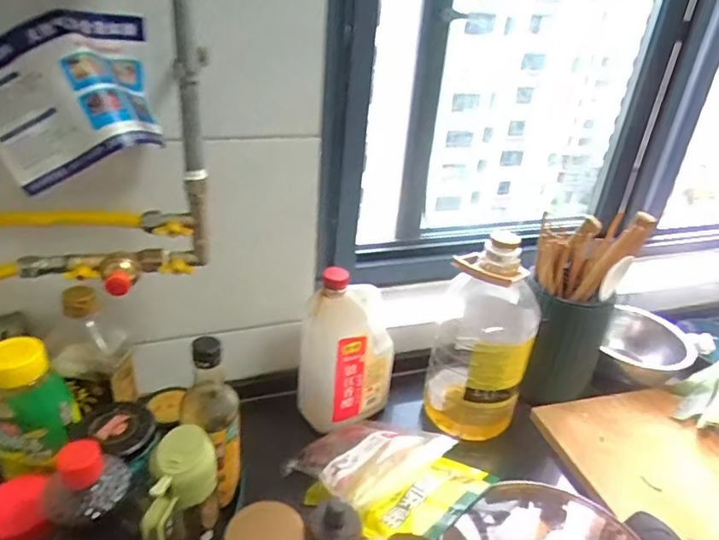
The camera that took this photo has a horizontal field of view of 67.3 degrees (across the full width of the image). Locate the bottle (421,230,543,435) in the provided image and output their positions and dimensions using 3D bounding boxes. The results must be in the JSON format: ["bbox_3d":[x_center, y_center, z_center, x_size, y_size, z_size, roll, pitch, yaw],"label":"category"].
[{"bbox_3d":[0.187,0.105,0.831,0.154,0.293,0.138,14,31,13],"label":"bottle"}]

